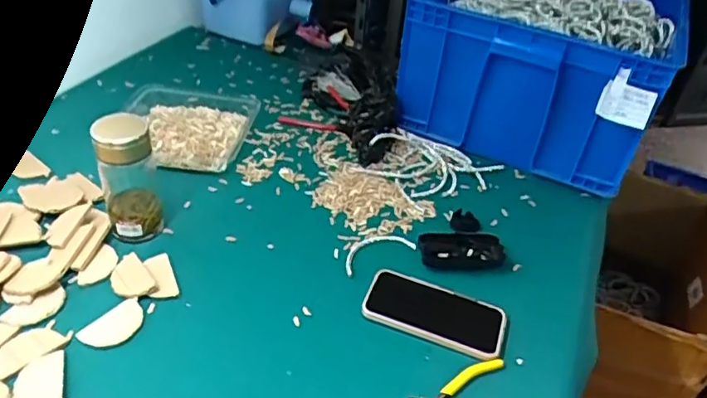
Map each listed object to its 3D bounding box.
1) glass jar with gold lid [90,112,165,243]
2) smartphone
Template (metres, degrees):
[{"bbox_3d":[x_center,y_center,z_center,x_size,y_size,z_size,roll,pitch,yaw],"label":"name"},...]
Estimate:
[{"bbox_3d":[-0.275,-0.031,0.701,0.066,0.152,0.059,-11,41,-22],"label":"glass jar with gold lid"},{"bbox_3d":[0.096,0.133,0.677,0.162,0.016,0.083,15,38,11],"label":"smartphone"}]

